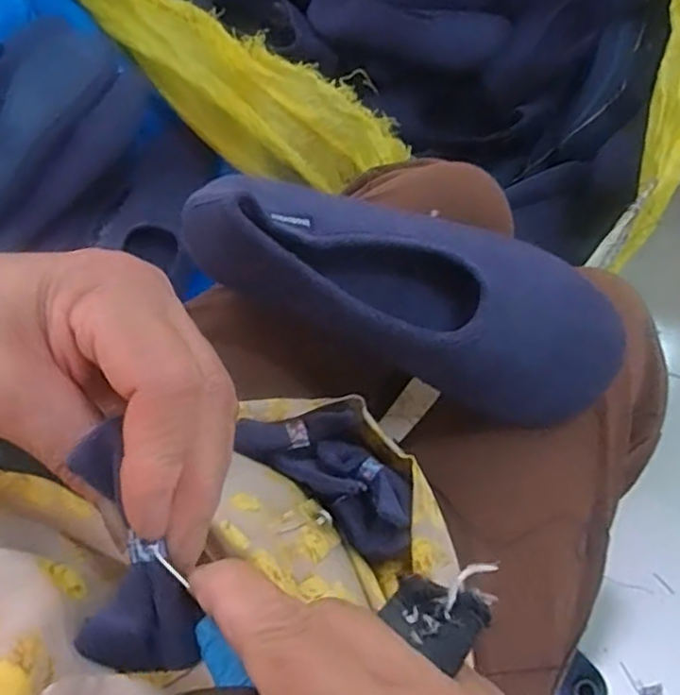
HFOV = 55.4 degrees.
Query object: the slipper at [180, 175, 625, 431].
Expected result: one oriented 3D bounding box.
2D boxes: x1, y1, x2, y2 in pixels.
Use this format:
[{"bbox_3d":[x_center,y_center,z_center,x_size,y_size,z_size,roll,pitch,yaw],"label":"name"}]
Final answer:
[{"bbox_3d":[0.043,-0.043,0.358,0.238,0.083,0.098,27,77,9],"label":"slipper"}]

